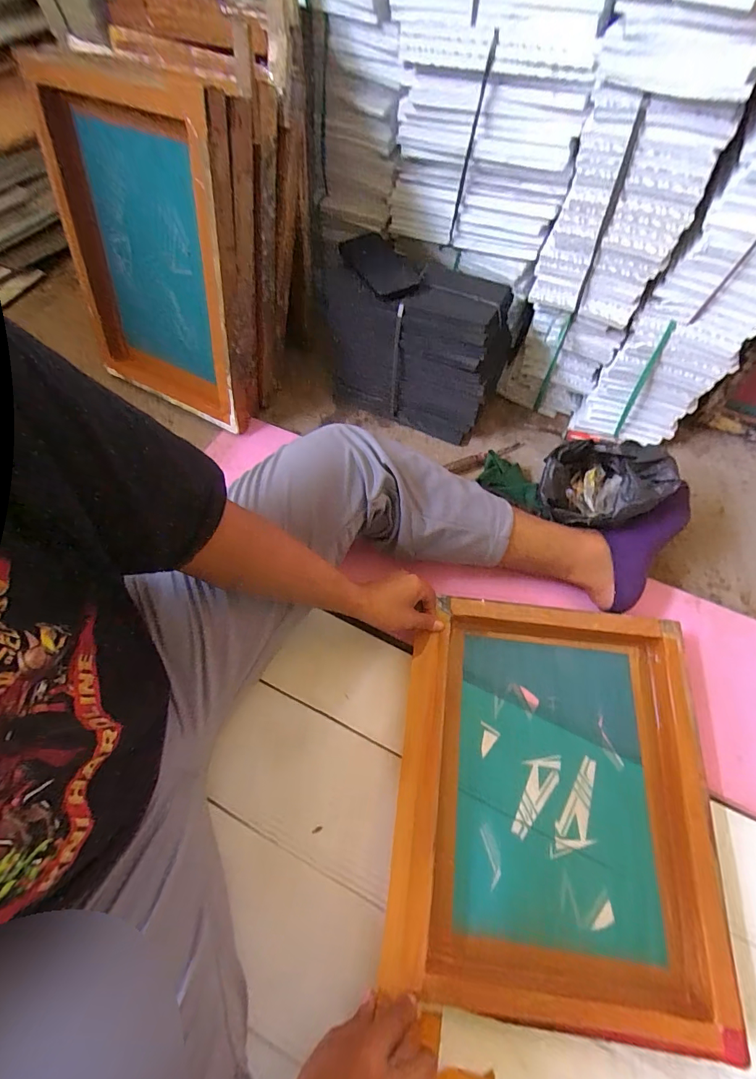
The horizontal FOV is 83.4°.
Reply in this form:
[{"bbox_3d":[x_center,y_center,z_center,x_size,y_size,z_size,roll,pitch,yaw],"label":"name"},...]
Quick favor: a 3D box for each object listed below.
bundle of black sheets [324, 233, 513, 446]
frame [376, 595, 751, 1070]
[{"bbox_3d":[0.065,-0.356,0.803,0.317,0.223,0.158,19,64,14],"label":"bundle of black sheets"},{"bbox_3d":[0.217,0.306,0.545,0.371,0.047,0.444,5,62,6],"label":"frame"}]

